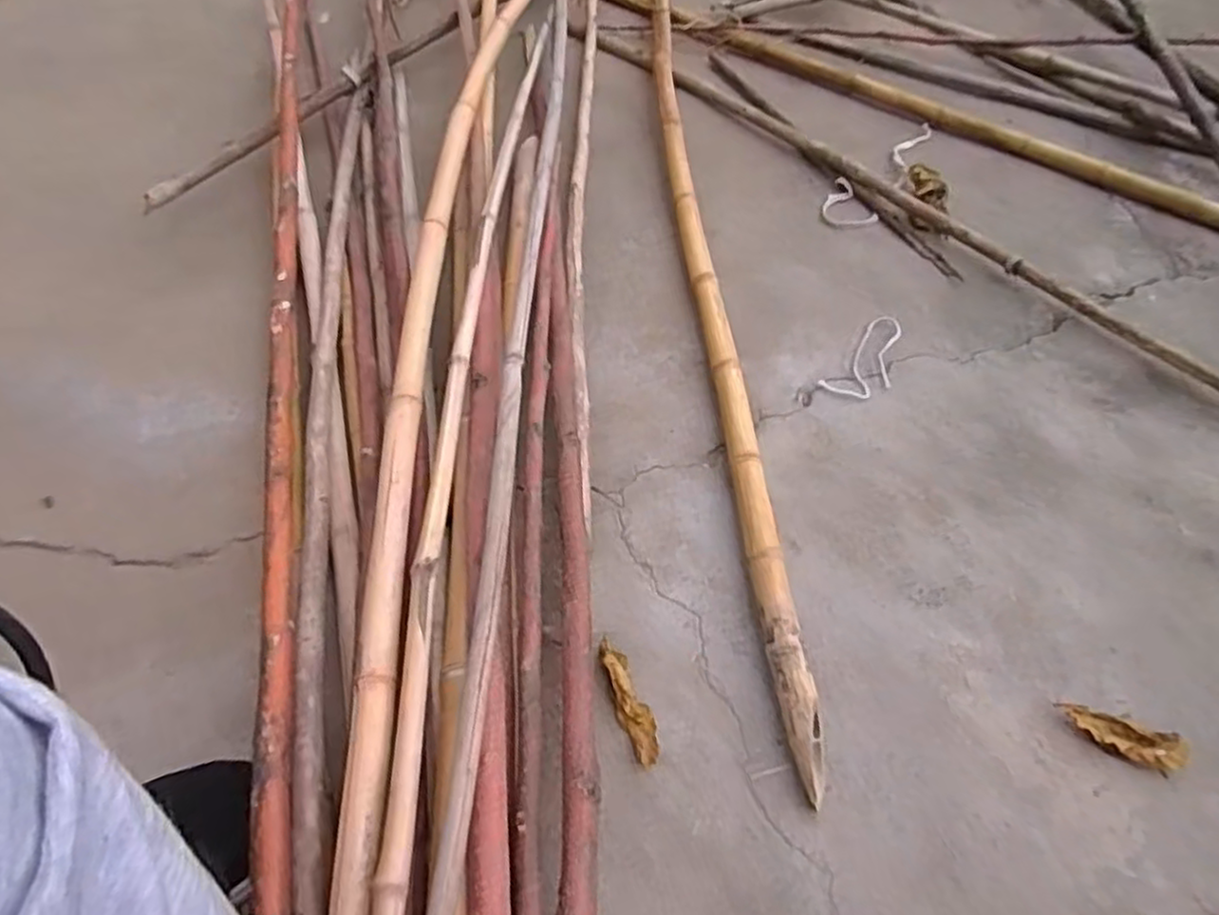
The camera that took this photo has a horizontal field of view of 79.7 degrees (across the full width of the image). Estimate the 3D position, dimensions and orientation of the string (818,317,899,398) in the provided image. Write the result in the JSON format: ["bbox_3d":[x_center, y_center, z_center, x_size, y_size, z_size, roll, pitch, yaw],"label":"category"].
[{"bbox_3d":[0.281,-0.104,0.774,0.056,0.004,0.132,37,63,20],"label":"string"}]

